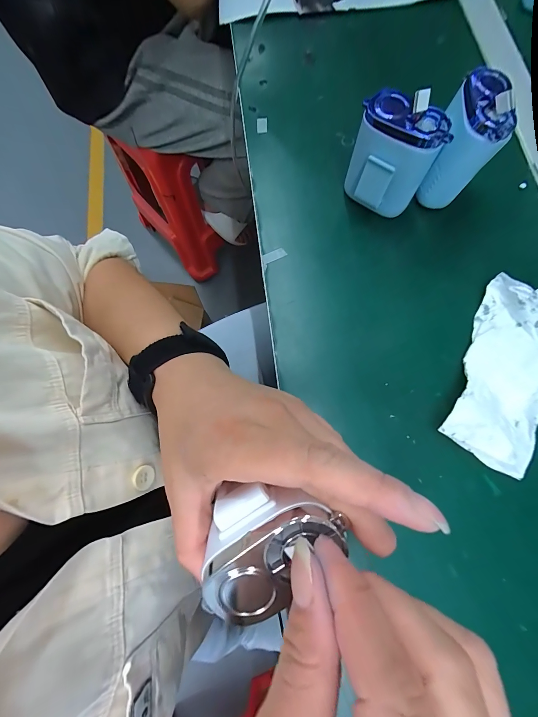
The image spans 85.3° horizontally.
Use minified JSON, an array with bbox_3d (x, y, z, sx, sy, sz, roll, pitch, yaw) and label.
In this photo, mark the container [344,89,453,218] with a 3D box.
[{"bbox_3d":[0.105,-0.171,0.257,0.067,0.089,0.040,23,79,7],"label":"container"}]

